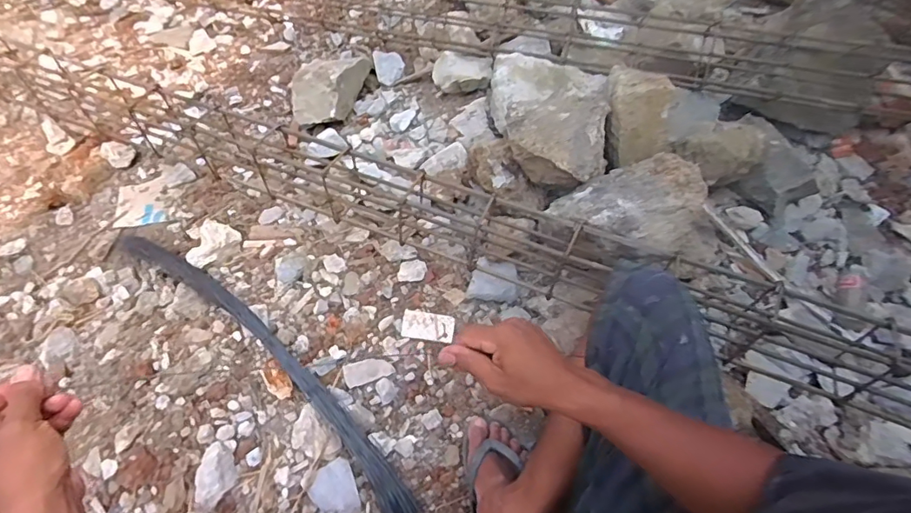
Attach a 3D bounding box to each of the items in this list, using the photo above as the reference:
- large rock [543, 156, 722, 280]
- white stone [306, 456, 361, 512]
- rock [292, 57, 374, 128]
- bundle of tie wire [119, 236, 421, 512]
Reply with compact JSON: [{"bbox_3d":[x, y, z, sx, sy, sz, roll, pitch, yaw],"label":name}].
[{"bbox_3d":[0.293,-0.074,0.861,0.216,0.163,0.201,-10,60,-7],"label":"large rock"},{"bbox_3d":[-0.195,0.375,0.792,0.070,0.012,0.080,-23,62,-14],"label":"white stone"},{"bbox_3d":[-0.322,-0.443,1.271,0.148,0.126,0.226,16,60,8],"label":"rock"},{"bbox_3d":[-0.373,0.160,0.895,0.832,0.090,0.079,37,65,19],"label":"bundle of tie wire"}]

